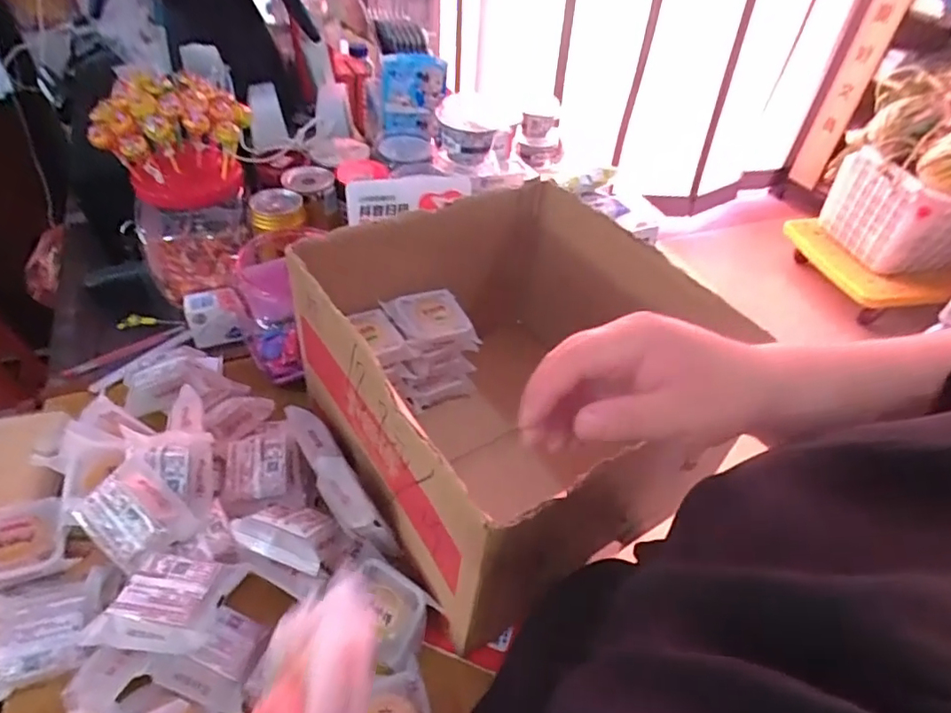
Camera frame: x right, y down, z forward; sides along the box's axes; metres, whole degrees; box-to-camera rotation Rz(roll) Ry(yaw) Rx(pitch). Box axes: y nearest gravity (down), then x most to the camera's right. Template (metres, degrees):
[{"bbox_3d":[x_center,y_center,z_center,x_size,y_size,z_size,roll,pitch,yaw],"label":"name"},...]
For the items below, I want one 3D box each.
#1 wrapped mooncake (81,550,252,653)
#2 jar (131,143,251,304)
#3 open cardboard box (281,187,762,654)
[{"bbox_3d":[-0.230,0.182,0.432,0.084,0.030,0.068,5,44,-1],"label":"wrapped mooncake"},{"bbox_3d":[-0.359,-0.189,0.725,0.126,0.181,0.132,-17,48,-21],"label":"jar"},{"bbox_3d":[0.018,0.023,0.588,0.318,0.238,0.363,-25,51,-28],"label":"open cardboard box"}]

